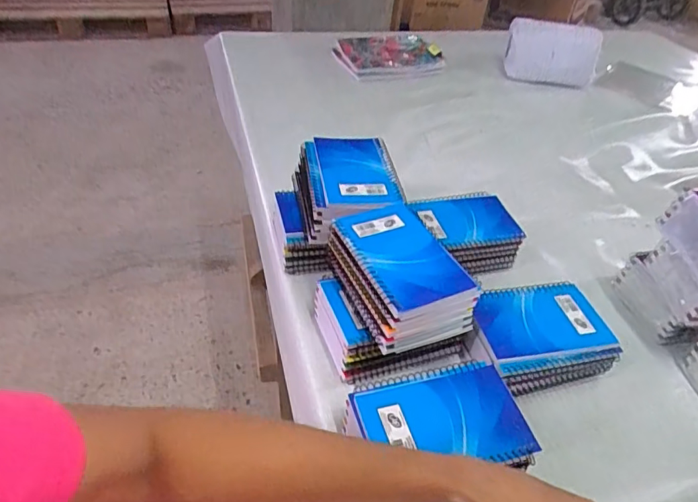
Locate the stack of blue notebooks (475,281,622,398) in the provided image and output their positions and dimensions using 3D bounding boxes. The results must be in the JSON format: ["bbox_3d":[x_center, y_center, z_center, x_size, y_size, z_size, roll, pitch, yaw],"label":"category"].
[{"bbox_3d":[0.186,0.087,0.501,0.133,0.056,0.095,-5,43,-13],"label":"stack of blue notebooks"}]

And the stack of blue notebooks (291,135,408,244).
[{"bbox_3d":[-0.001,-0.070,0.560,0.104,0.062,0.127,-6,43,-14],"label":"stack of blue notebooks"}]

